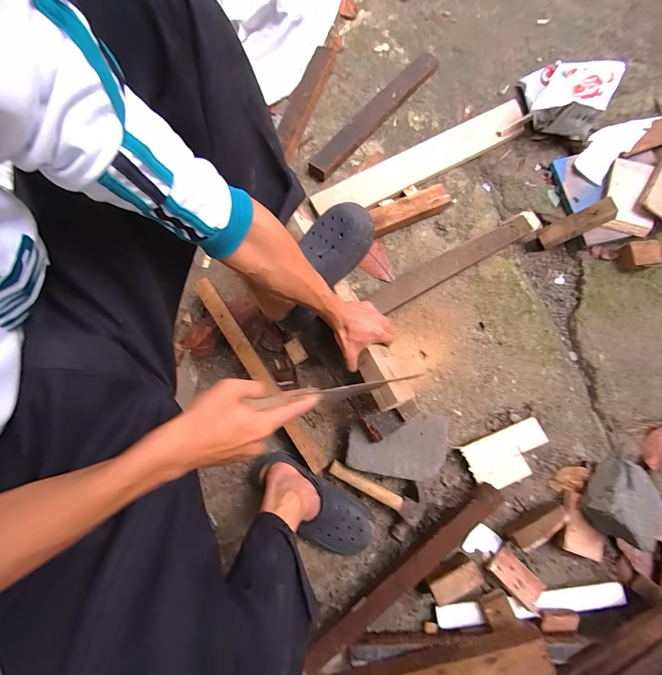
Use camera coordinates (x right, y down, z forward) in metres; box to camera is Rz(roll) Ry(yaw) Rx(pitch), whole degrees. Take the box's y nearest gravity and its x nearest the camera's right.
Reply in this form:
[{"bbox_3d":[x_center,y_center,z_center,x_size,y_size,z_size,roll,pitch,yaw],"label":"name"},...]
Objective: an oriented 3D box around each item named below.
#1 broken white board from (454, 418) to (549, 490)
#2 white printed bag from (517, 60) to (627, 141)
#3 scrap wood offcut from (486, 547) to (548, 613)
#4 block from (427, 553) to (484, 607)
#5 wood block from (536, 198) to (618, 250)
[{"bbox_3d":[0.383,0.254,0.695,0.180,0.025,0.100,-21,78,-3],"label":"broken white board"},{"bbox_3d":[0.596,-0.625,0.831,0.190,0.128,0.184,20,79,6],"label":"white printed bag"},{"bbox_3d":[0.355,0.462,0.618,0.058,0.017,0.090,-34,55,-24],"label":"scrap wood offcut"},{"bbox_3d":[0.230,0.455,0.610,0.097,0.054,0.048,-30,78,-5],"label":"block"},{"bbox_3d":[0.585,-0.269,0.772,0.149,0.055,0.046,-24,76,30],"label":"wood block"}]

